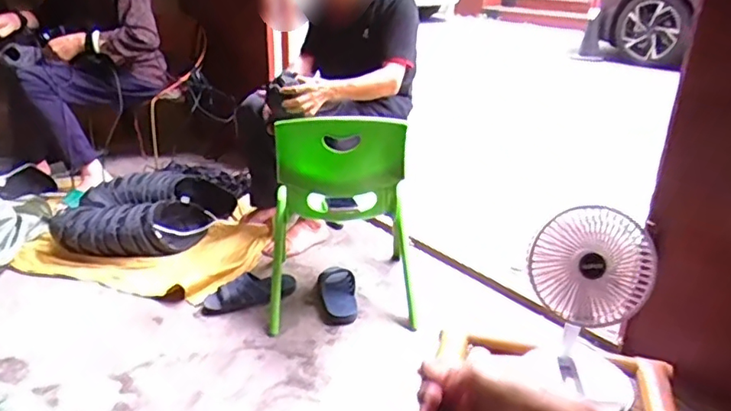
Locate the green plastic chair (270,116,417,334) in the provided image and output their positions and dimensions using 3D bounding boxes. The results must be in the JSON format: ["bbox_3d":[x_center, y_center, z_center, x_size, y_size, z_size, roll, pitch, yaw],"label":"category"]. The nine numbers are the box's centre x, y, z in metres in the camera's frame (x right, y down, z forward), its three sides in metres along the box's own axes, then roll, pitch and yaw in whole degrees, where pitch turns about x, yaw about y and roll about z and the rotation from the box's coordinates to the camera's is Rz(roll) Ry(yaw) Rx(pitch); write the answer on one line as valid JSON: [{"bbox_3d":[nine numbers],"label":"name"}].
[{"bbox_3d":[-0.062,0.003,1.452,0.362,0.509,0.322,-1,24,-5],"label":"green plastic chair"}]

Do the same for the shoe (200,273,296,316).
[{"bbox_3d":[-0.299,0.225,1.493,0.243,0.071,0.068,-4,25,-12],"label":"shoe"}]

